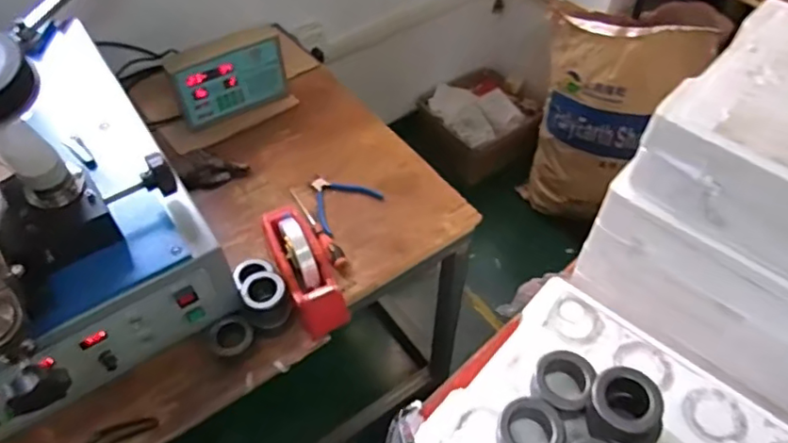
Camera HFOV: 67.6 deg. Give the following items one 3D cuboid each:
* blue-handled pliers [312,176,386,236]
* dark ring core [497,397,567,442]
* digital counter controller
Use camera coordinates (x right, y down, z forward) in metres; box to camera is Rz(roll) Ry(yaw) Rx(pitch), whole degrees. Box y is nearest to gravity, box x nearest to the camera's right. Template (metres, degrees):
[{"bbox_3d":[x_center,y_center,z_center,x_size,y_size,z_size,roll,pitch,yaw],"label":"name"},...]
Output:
[{"bbox_3d":[-0.107,-0.047,1.115,0.136,0.013,0.120,-35,60,-25],"label":"blue-handled pliers"},{"bbox_3d":[0.145,0.227,0.627,0.067,0.037,0.065,1,52,-1],"label":"dark ring core"},{"bbox_3d":[-0.333,-0.285,1.218,0.229,0.133,0.039,-24,56,-19],"label":"digital counter controller"}]

